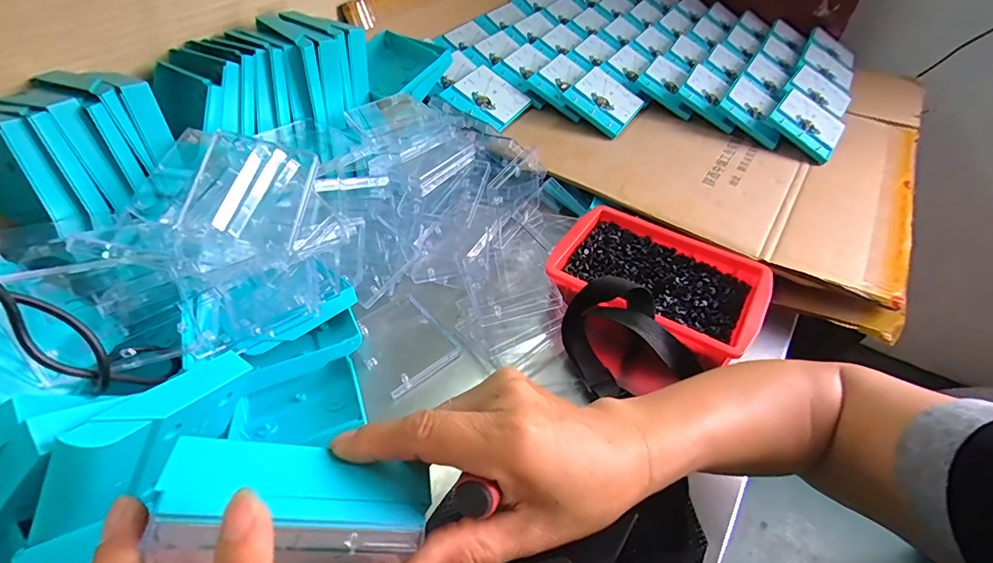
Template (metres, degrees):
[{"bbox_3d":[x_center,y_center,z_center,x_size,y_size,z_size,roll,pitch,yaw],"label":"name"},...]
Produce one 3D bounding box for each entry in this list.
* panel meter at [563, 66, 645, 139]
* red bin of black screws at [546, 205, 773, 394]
[{"bbox_3d":[0.161,-0.269,0.667,0.096,0.014,0.104,40,62,6],"label":"panel meter"},{"bbox_3d":[0.162,0.015,0.487,0.207,0.074,0.156,28,51,23],"label":"red bin of black screws"}]

